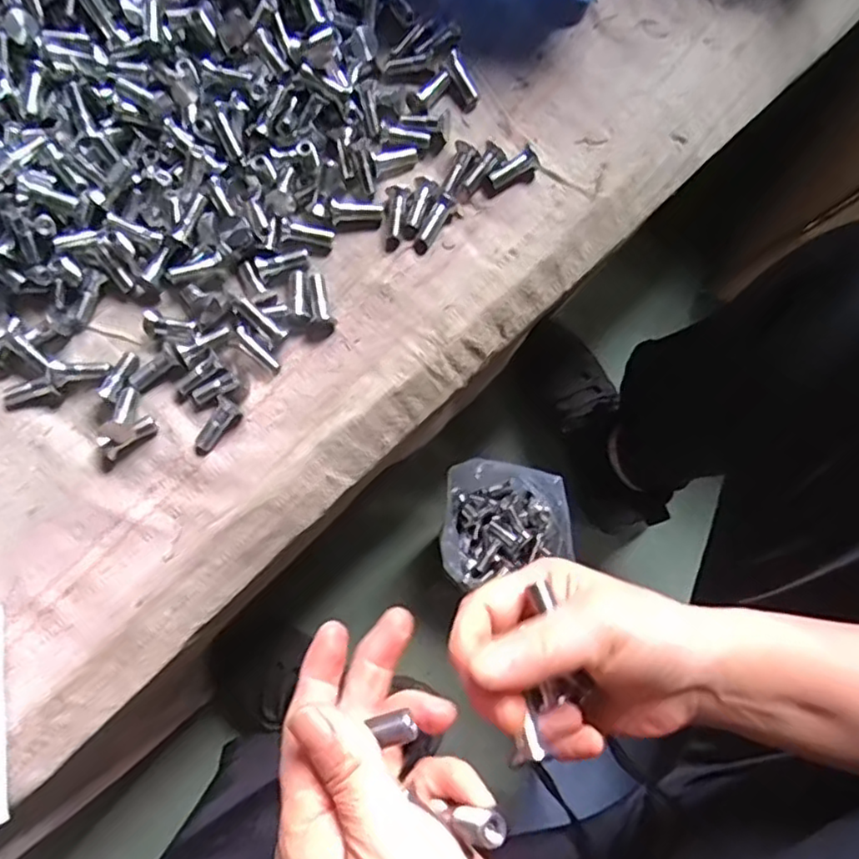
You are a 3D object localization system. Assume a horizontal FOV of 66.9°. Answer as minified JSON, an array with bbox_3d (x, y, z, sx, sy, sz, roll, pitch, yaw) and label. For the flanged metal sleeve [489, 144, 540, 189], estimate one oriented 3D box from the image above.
[{"bbox_3d":[0.057,-0.178,0.444,0.035,0.012,0.012,-32,81,-5],"label":"flanged metal sleeve"}]

